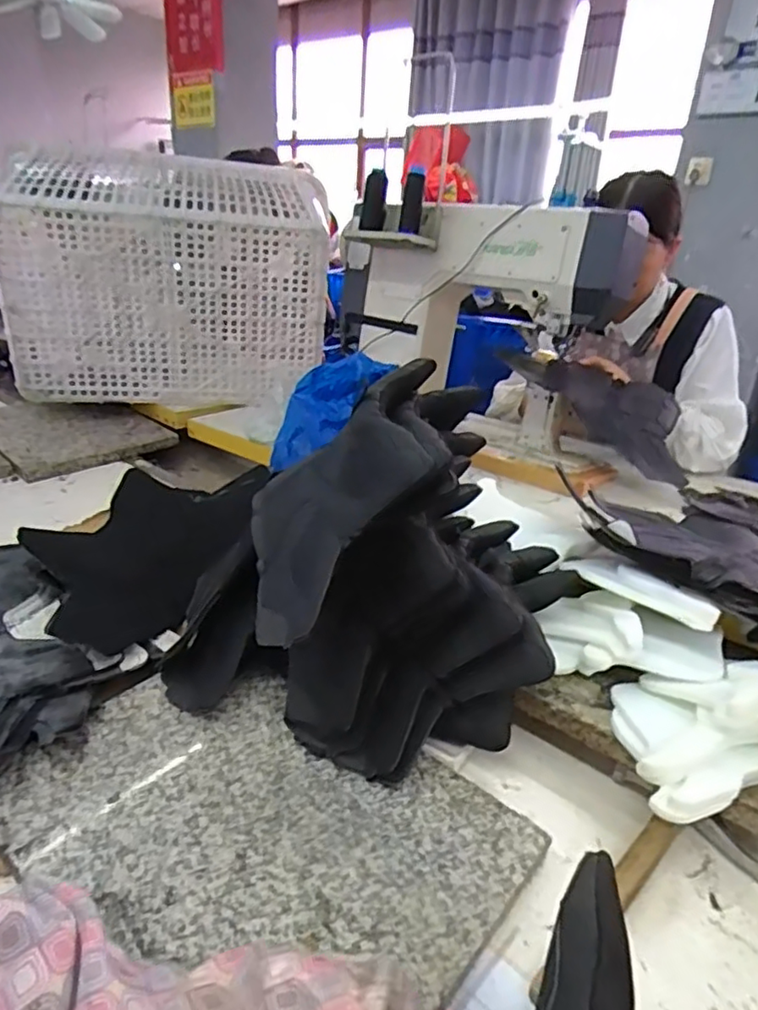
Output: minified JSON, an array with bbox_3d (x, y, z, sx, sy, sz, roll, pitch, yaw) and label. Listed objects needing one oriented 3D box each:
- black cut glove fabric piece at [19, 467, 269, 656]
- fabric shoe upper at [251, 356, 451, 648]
[{"bbox_3d":[-0.268,0.042,0.790,0.220,0.071,0.325,27,45,31],"label":"black cut glove fabric piece"},{"bbox_3d":[-0.025,-0.012,0.582,0.070,0.270,0.182,30,14,-44],"label":"fabric shoe upper"}]

